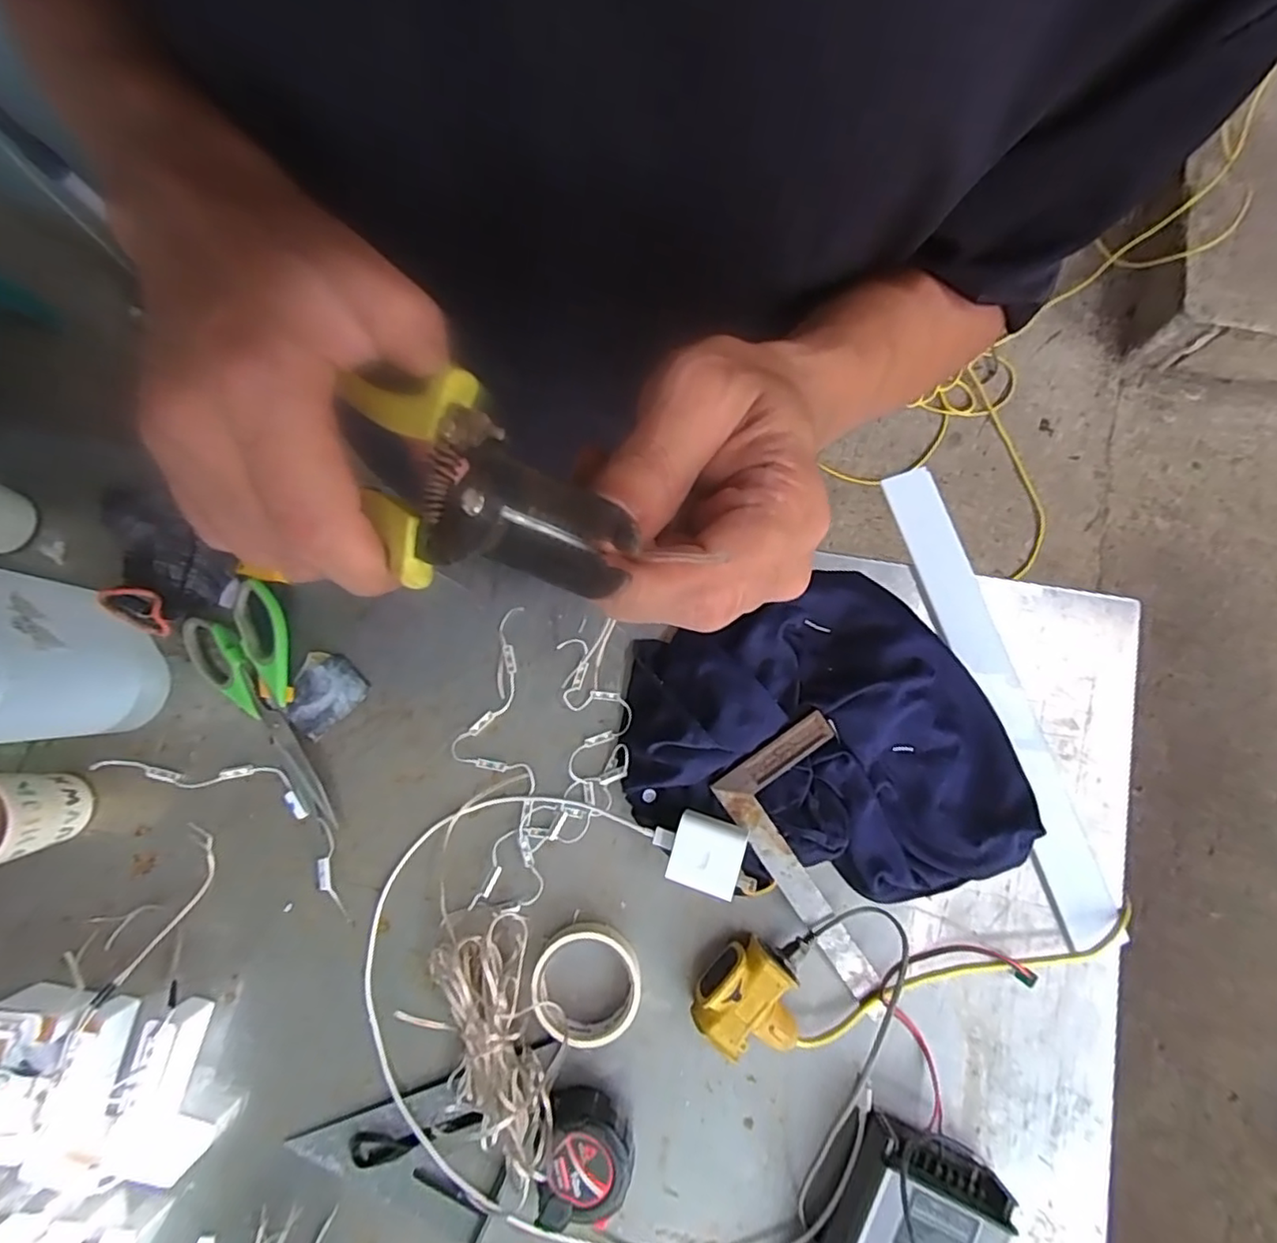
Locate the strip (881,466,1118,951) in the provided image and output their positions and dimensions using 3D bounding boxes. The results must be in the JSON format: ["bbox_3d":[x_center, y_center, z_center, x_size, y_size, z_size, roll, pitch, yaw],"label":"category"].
[{"bbox_3d":[0.332,0.064,0.585,0.052,0.013,0.441,-18,82,-4],"label":"strip"}]

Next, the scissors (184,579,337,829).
[{"bbox_3d":[-0.322,0.079,0.543,0.089,0.028,0.210,-22,94,-4],"label":"scissors"}]

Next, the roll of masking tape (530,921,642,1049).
[{"bbox_3d":[-0.042,0.299,0.518,0.087,0.021,0.084,0,81,-1],"label":"roll of masking tape"}]

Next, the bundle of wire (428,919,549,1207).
[{"bbox_3d":[-0.117,0.343,0.501,0.077,0.031,0.189,-8,81,-2],"label":"bundle of wire"}]

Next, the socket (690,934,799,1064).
[{"bbox_3d":[0.093,0.312,0.512,0.081,0.047,0.081,-42,84,-7],"label":"socket"}]

